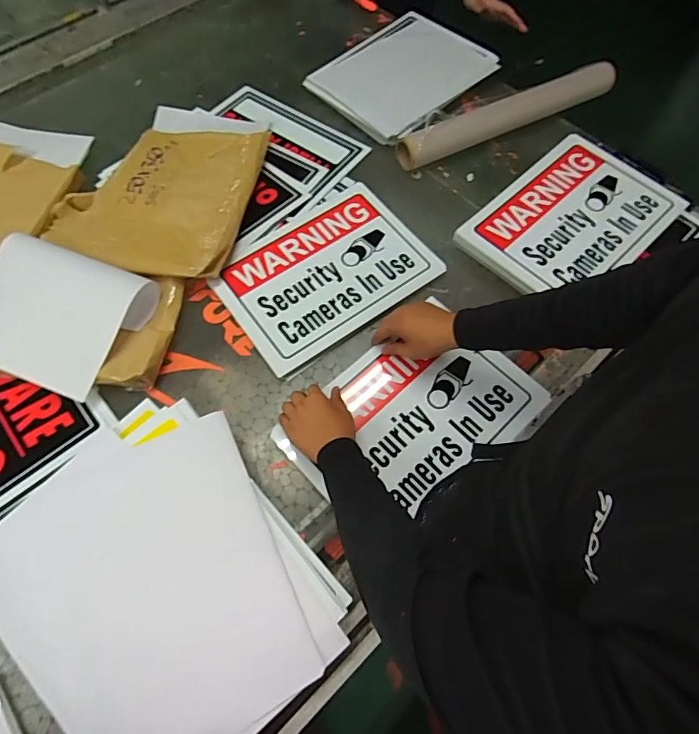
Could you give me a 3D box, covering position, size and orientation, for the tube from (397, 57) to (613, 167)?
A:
[{"bbox_3d":[0.333,-0.530,0.950,0.520,0.053,0.053,-25,67,-10],"label":"tube"}]

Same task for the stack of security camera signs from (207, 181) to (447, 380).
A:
[{"bbox_3d":[-0.041,-0.172,0.811,0.355,0.014,0.253,-35,69,-14],"label":"stack of security camera signs"}]

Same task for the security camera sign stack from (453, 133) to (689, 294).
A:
[{"bbox_3d":[0.408,-0.273,0.837,0.376,0.038,0.255,-41,70,-16],"label":"security camera sign stack"}]

